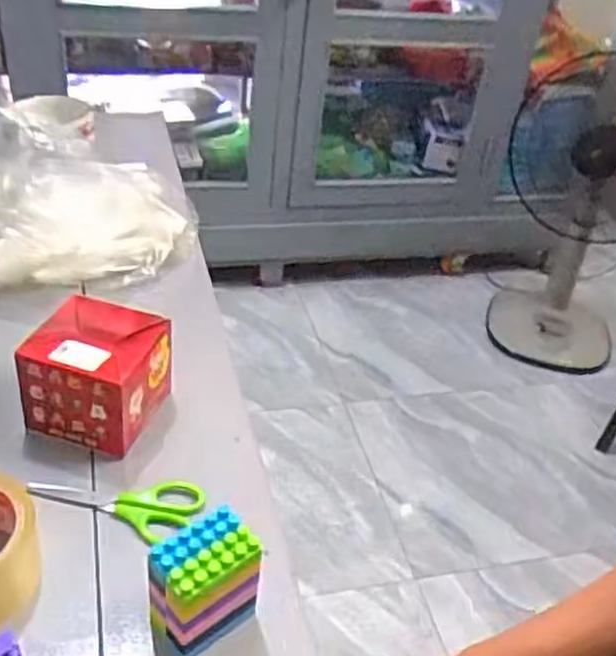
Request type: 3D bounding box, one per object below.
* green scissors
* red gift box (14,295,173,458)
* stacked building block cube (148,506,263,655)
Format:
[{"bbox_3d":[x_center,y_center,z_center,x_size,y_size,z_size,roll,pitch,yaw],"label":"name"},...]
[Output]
[{"bbox_3d":[-0.144,0.134,0.551,0.129,0.012,0.050,3,37,-5],"label":"green scissors"},{"bbox_3d":[-0.169,0.036,0.608,0.096,0.077,0.100,16,38,12],"label":"red gift box"},{"bbox_3d":[-0.067,0.162,0.463,0.065,0.076,0.040,-21,45,-32],"label":"stacked building block cube"}]

